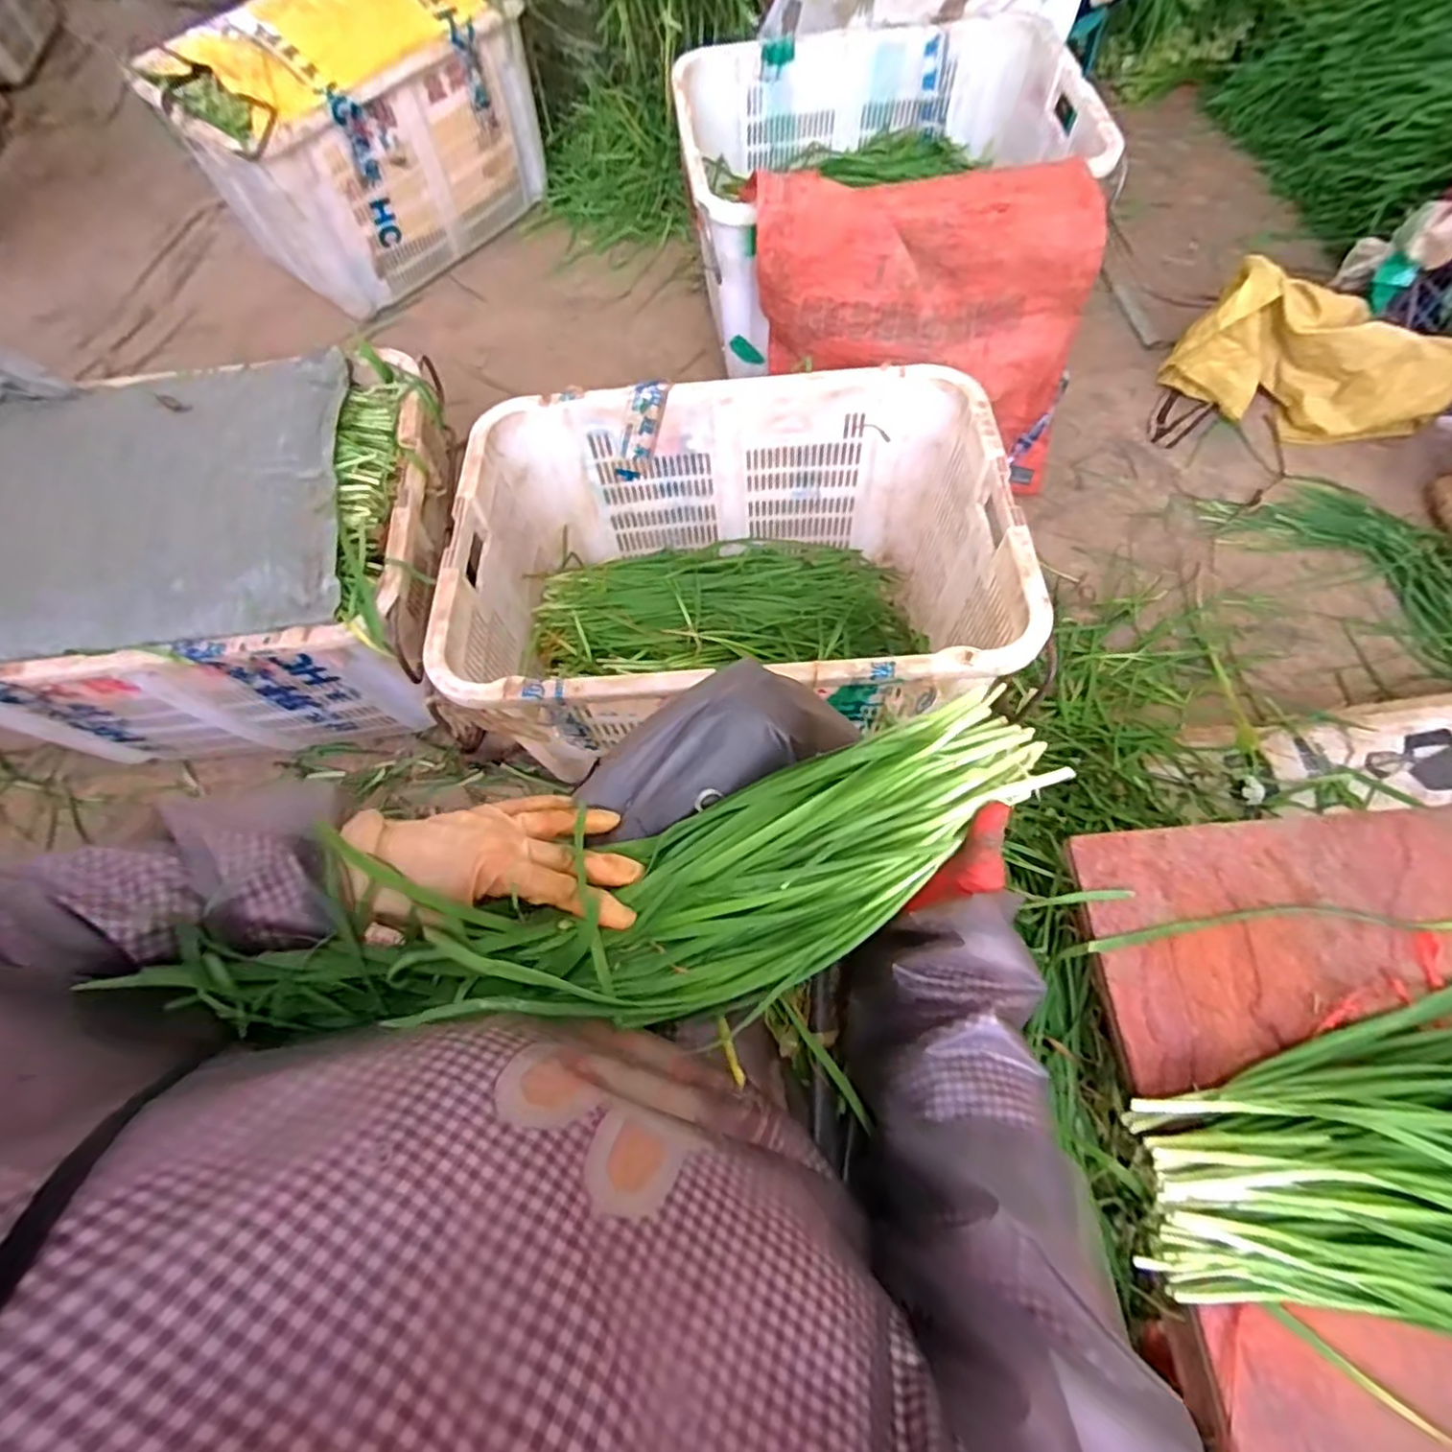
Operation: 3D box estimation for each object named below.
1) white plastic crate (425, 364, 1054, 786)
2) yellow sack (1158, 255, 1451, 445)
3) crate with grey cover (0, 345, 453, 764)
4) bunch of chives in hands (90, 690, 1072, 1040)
[{"bbox_3d":[0.007,-0.188,0.930,0.654,0.370,0.466,-3,68,2],"label":"white plastic crate"},{"bbox_3d":[1.098,-0.689,1.208,0.490,0.206,0.189,20,70,11],"label":"yellow sack"},{"bbox_3d":[-0.709,-0.235,0.938,0.665,0.334,0.470,-5,68,1],"label":"crate with grey cover"},{"bbox_3d":[-0.022,0.118,0.400,0.477,0.111,0.144,-15,68,-14],"label":"bunch of chives in hands"}]

